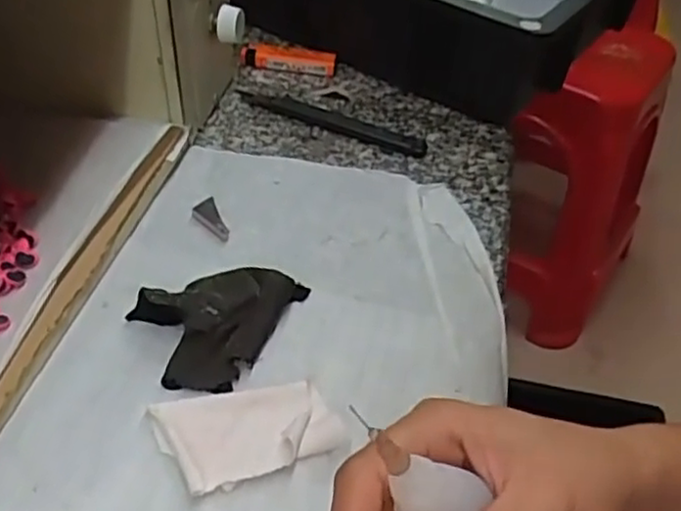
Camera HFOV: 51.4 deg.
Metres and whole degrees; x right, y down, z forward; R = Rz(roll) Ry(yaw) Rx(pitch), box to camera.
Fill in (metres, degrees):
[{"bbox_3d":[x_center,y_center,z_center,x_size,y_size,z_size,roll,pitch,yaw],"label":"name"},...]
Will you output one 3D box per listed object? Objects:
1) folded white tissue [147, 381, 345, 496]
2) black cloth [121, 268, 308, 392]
[{"bbox_3d":[-0.043,0.080,0.326,0.081,0.014,0.047,-10,45,-14],"label":"folded white tissue"},{"bbox_3d":[-0.056,0.036,0.365,0.087,0.026,0.060,-12,46,-16],"label":"black cloth"}]

